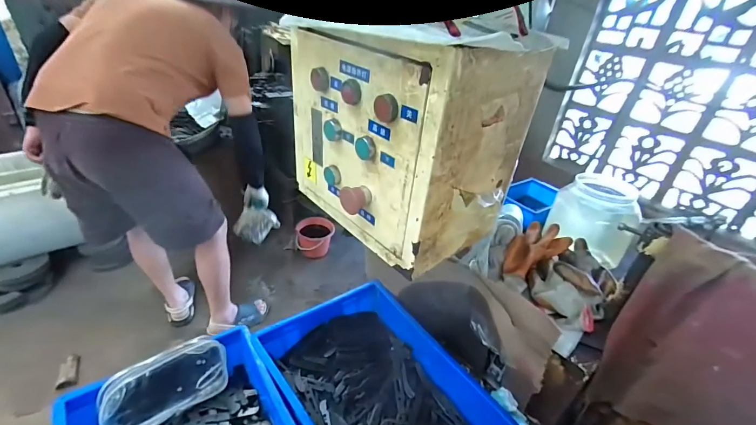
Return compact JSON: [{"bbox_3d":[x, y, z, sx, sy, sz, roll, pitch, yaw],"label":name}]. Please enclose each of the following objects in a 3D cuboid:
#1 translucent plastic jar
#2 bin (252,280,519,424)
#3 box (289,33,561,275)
[{"bbox_3d":[0.470,0.020,0.781,0.129,0.157,0.145,7,33,0],"label":"translucent plastic jar"},{"bbox_3d":[0.004,0.325,0.664,0.336,0.102,0.421,-16,39,-31],"label":"bin"},{"bbox_3d":[0.030,-0.117,0.519,0.224,0.277,0.290,-19,41,-34],"label":"box"}]

